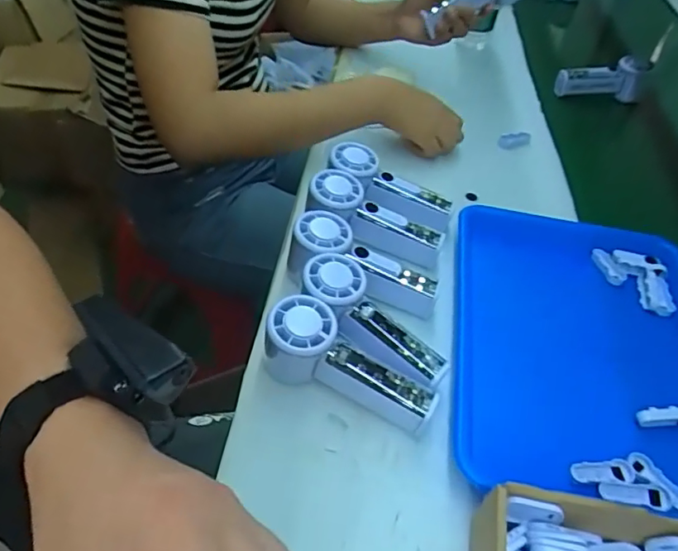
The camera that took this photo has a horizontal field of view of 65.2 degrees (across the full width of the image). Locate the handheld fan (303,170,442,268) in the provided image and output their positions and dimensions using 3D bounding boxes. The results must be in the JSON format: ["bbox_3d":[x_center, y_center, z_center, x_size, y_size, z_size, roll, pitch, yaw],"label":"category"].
[{"bbox_3d":[0.038,-0.060,0.571,0.152,0.034,0.063,30,48,-5],"label":"handheld fan"}]

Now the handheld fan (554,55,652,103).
[{"bbox_3d":[0.476,-0.350,0.941,0.164,0.077,0.044,3,46,-4],"label":"handheld fan"}]

